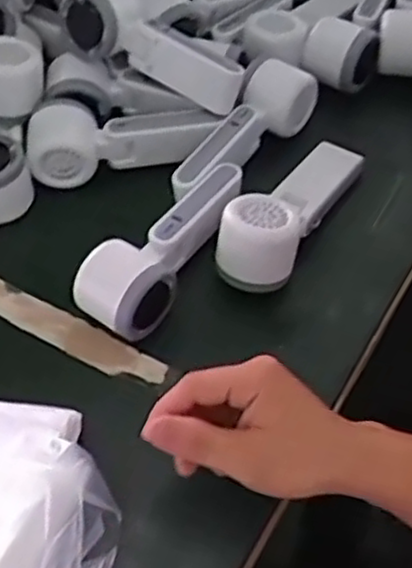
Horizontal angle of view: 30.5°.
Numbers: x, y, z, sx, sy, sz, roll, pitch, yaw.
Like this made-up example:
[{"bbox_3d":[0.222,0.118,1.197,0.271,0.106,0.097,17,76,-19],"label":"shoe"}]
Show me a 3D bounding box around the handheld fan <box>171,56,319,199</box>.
[{"bbox_3d":[0.030,-0.128,0.619,0.039,0.053,0.161,38,64,26],"label":"handheld fan"}]

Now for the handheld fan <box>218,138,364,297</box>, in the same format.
[{"bbox_3d":[0.068,-0.067,0.586,0.054,0.049,0.166,24,58,19],"label":"handheld fan"}]

